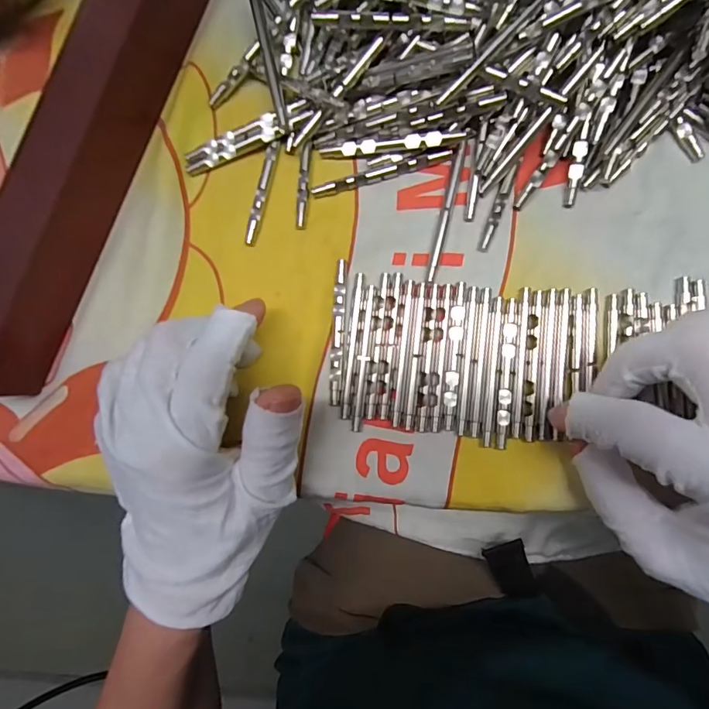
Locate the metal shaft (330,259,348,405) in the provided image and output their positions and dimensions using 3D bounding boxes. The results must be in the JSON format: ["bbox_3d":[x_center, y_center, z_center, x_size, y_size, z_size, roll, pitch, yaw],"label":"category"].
[{"bbox_3d":[-0.008,-0.011,0.205,0.006,0.004,0.068,3,89,5],"label":"metal shaft"}]

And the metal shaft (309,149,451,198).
[{"bbox_3d":[0.013,-0.086,0.207,0.067,0.004,0.005,-15,88,4],"label":"metal shaft"}]

